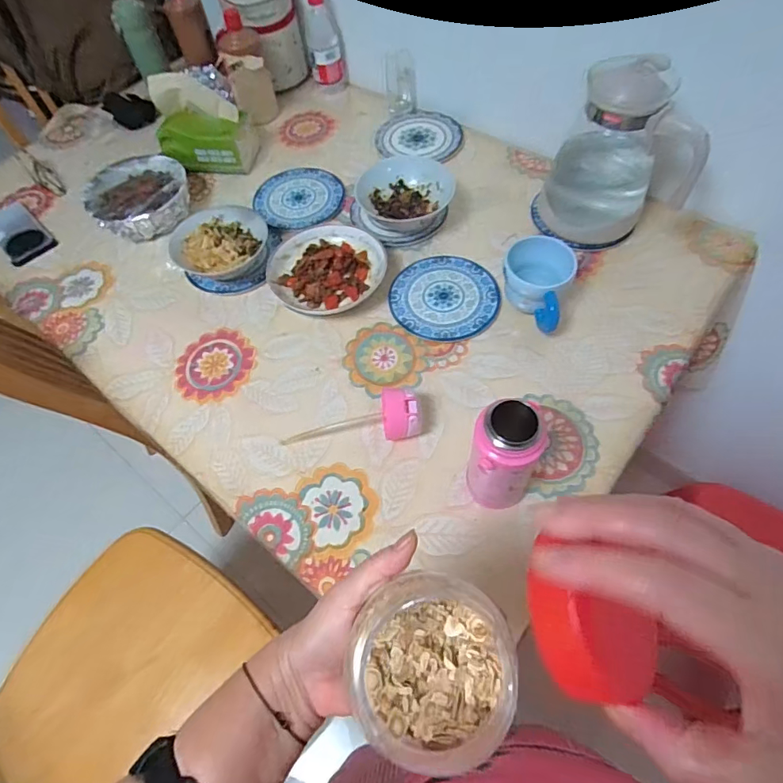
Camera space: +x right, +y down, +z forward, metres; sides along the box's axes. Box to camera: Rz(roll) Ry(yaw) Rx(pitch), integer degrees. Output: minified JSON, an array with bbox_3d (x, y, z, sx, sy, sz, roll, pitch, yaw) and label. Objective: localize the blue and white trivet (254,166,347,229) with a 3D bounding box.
[{"bbox_3d":[-0.167,-0.357,0.864,0.154,0.009,0.159,-15,60,-4],"label":"blue and white trivet"}]

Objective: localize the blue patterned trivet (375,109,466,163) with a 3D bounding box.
[{"bbox_3d":[0.058,-0.504,0.930,0.165,0.009,0.148,9,61,10],"label":"blue patterned trivet"}]

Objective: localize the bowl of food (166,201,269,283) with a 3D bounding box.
[{"bbox_3d":[-0.274,-0.237,0.771,0.139,0.060,0.141,-2,60,3],"label":"bowl of food"}]

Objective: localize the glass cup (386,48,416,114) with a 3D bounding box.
[{"bbox_3d":[0.020,-0.619,0.950,0.059,0.089,0.059,-2,60,3],"label":"glass cup"}]

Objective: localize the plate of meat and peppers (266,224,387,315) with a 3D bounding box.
[{"bbox_3d":[-0.099,-0.195,0.747,0.175,0.035,0.167,-2,60,3],"label":"plate of meat and peppers"}]

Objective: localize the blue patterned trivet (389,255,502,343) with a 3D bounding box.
[{"bbox_3d":[0.081,-0.144,0.721,0.159,0.010,0.155,-2,60,3],"label":"blue patterned trivet"}]

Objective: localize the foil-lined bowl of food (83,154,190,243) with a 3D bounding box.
[{"bbox_3d":[-0.445,-0.343,0.848,0.171,0.062,0.179,-2,60,3],"label":"foil-lined bowl of food"}]

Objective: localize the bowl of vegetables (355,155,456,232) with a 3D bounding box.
[{"bbox_3d":[0.025,-0.321,0.789,0.144,0.070,0.132,-2,60,3],"label":"bowl of vegetables"}]

